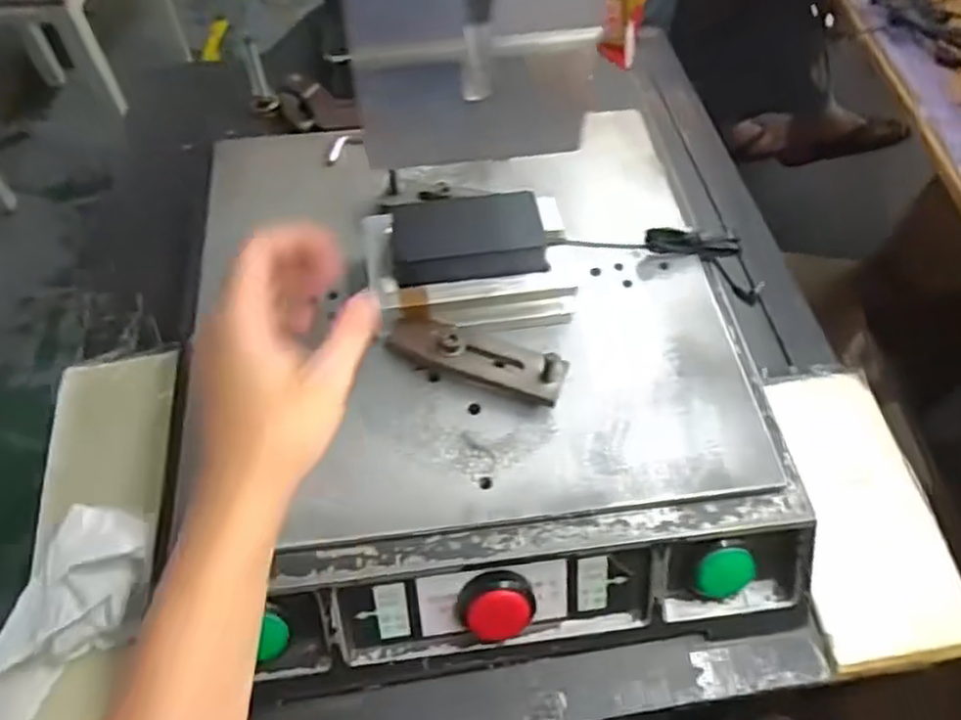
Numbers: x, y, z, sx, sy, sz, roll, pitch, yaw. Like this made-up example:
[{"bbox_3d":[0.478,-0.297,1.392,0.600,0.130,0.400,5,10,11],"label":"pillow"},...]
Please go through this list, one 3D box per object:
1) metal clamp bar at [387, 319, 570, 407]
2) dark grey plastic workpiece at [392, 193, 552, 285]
[{"bbox_3d":[-0.003,-0.003,0.443,0.114,0.039,0.034,19,58,12],"label":"metal clamp bar"},{"bbox_3d":[-0.008,-0.079,0.454,0.095,0.026,0.051,-5,56,-4],"label":"dark grey plastic workpiece"}]

